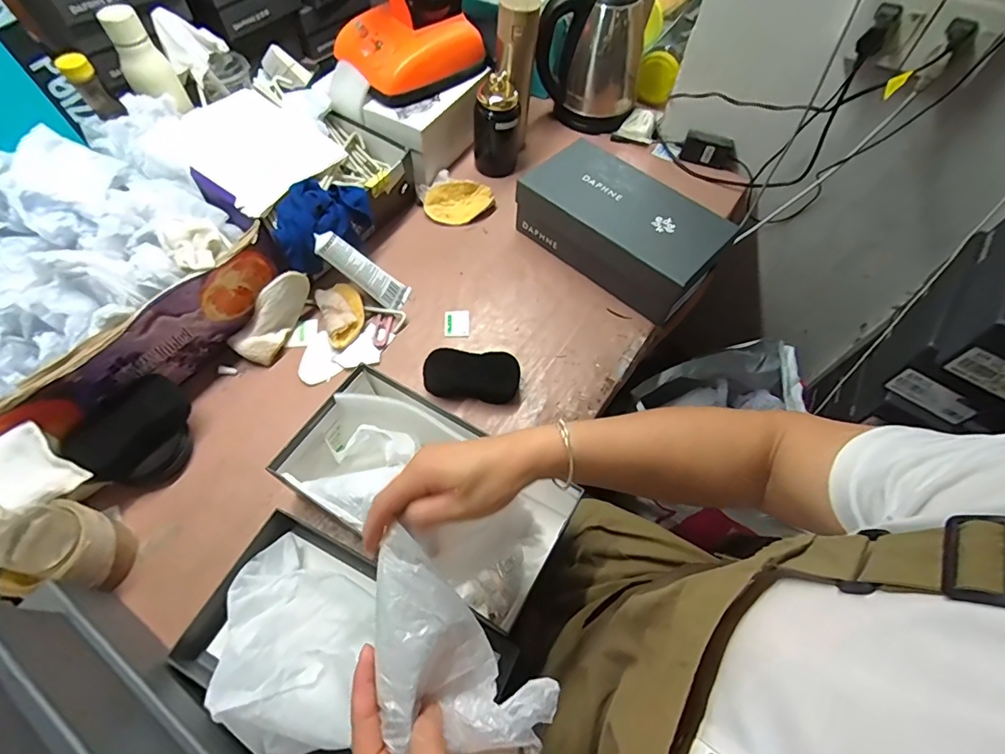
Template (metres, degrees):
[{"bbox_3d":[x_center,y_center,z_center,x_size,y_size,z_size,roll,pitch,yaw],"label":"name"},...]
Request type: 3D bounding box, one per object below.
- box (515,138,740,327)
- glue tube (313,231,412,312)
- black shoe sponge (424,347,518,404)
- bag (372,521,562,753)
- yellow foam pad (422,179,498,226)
[{"bbox_3d":[0.183,-0.232,0.748,0.296,0.116,0.152,40,66,18],"label":"box"},{"bbox_3d":[-0.197,-0.149,0.680,0.144,0.017,0.046,36,56,-29],"label":"glue tube"},{"bbox_3d":[-0.042,0.000,0.647,0.125,0.037,0.059,4,60,-1],"label":"black shoe sponge"},{"bbox_3d":[-0.049,0.194,0.336,0.093,0.048,0.159,-36,84,-21],"label":"bag"},{"bbox_3d":[-0.071,-0.299,0.818,0.119,0.037,0.071,-23,64,-15],"label":"yellow foam pad"}]

